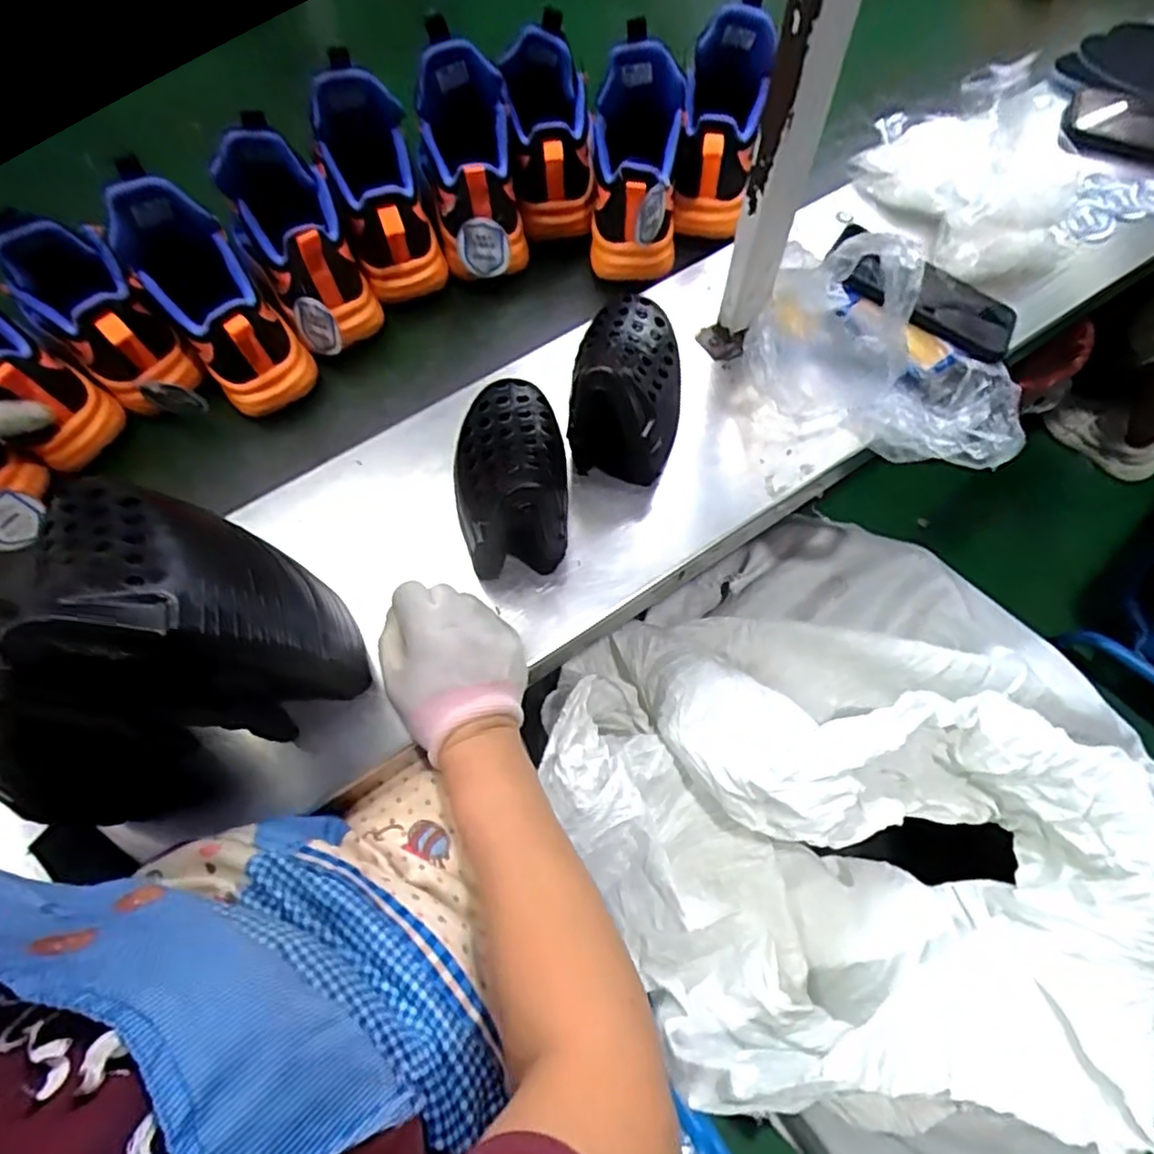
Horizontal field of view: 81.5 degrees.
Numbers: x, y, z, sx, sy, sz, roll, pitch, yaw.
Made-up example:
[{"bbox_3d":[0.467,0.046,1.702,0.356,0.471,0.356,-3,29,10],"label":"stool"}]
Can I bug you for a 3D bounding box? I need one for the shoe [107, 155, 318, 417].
[{"bbox_3d":[-0.284,-0.221,0.519,0.074,0.093,0.182,-38,108,-14],"label":"shoe"}]

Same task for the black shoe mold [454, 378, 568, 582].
[{"bbox_3d":[-0.048,-0.076,0.477,0.077,0.092,0.129,-8,67,-2],"label":"black shoe mold"}]

